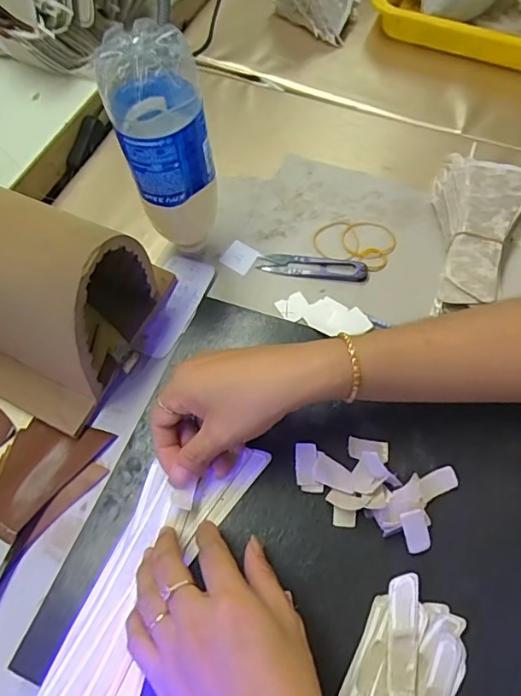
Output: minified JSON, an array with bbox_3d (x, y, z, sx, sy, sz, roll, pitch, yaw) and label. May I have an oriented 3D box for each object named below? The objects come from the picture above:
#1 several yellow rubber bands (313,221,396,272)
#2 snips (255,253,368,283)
[{"bbox_3d":[0.091,-0.104,0.486,0.076,0.004,0.055,18,65,10],"label":"several yellow rubber bands"},{"bbox_3d":[0.049,-0.078,0.474,0.100,0.012,0.025,9,63,5],"label":"snips"}]

